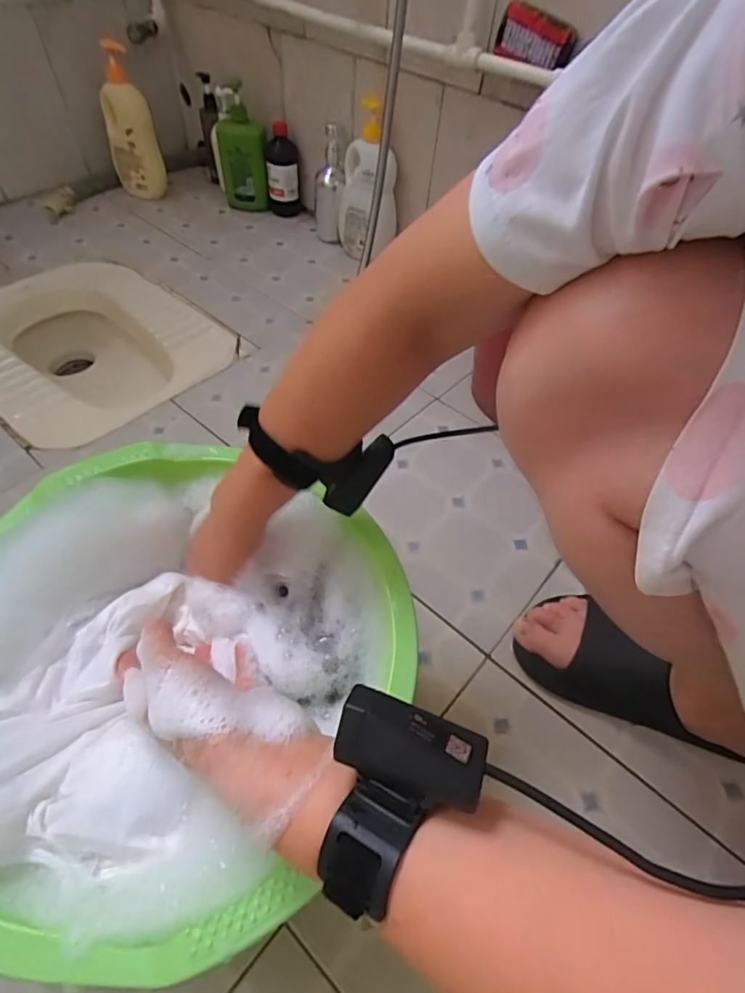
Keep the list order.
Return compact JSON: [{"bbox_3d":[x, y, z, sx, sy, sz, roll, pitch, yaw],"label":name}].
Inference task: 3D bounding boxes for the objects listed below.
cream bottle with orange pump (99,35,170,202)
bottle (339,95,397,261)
[{"bbox_3d":[-0.525,-0.797,1.066,0.105,0.272,0.127,-18,56,-17],"label":"cream bottle with orange pump"},{"bbox_3d":[-0.010,-0.597,0.960,0.112,0.256,0.067,12,52,5],"label":"bottle"}]

